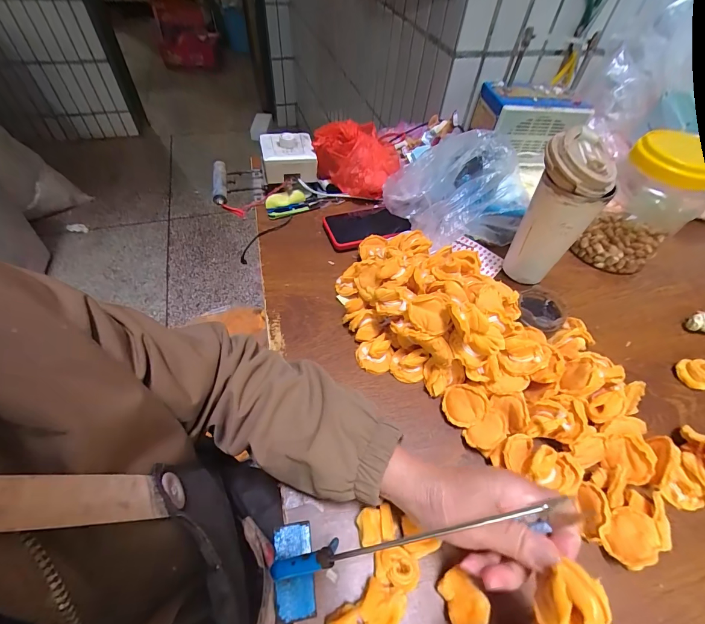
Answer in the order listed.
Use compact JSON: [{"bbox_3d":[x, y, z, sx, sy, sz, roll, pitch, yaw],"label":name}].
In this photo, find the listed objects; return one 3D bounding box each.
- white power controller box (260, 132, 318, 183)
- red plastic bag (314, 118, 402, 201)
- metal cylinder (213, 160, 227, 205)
[{"bbox_3d":[-0.109,-0.266,0.591,0.087,0.058,0.081,-9,49,-9],"label":"white power controller box"},{"bbox_3d":[0.006,-0.274,0.608,0.143,0.089,0.094,12,49,9],"label":"red plastic bag"},{"bbox_3d":[-0.239,-0.232,0.614,0.023,0.028,0.104,-7,53,-9],"label":"metal cylinder"}]

